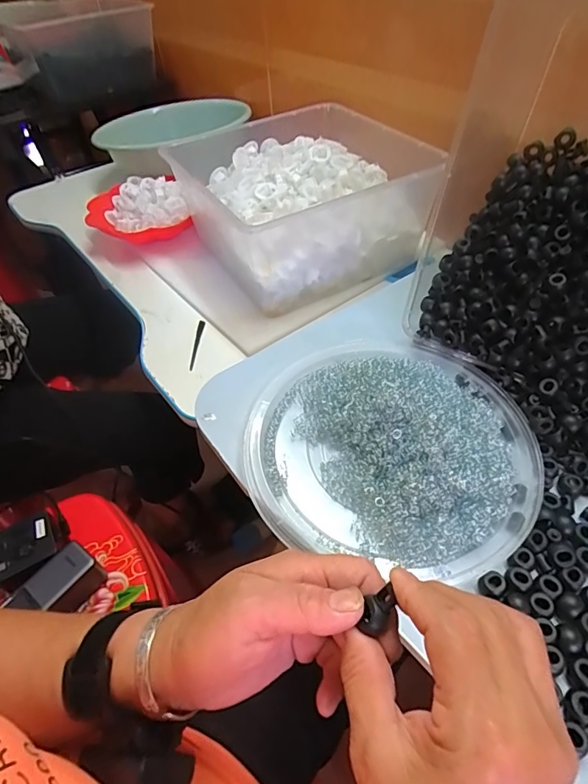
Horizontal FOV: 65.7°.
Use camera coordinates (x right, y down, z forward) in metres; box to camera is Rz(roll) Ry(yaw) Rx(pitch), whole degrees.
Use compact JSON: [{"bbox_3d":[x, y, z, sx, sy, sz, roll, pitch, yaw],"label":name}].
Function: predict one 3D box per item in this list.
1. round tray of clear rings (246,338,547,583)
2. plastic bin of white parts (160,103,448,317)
[{"bbox_3d":[0.080,0.028,0.379,0.230,0.040,0.218,-2,48,3],"label":"round tray of clear rings"},{"bbox_3d":[0.015,-0.287,0.683,0.299,0.144,0.323,-24,50,-16],"label":"plastic bin of white parts"}]

